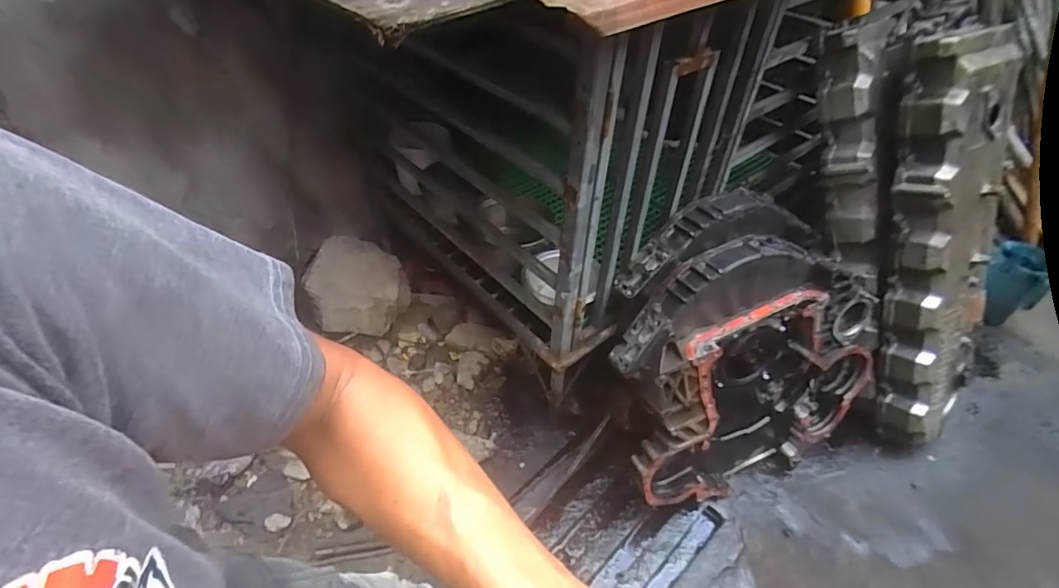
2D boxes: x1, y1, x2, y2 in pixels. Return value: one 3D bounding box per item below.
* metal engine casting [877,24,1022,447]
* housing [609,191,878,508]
[{"bbox_3d":[1.008,-0.079,1.229,0.229,1.008,0.110,-17,22,-18],"label":"metal engine casting"},{"bbox_3d":[0.528,0.149,1.293,0.682,0.664,0.406,-17,45,-19],"label":"housing"}]

